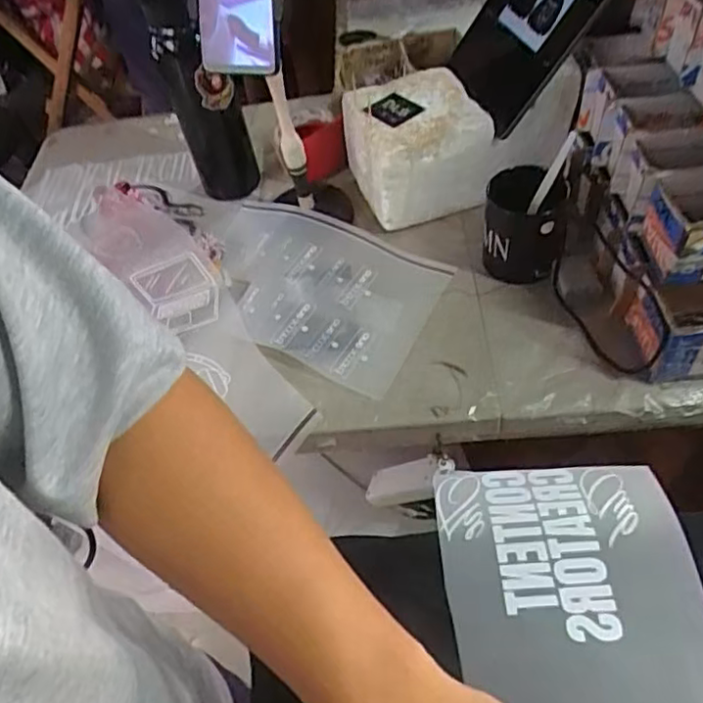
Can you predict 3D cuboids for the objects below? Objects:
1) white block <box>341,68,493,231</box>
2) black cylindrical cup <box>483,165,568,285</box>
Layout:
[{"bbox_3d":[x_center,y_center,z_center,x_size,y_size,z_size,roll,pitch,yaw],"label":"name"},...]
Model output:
[{"bbox_3d":[0.079,-0.235,0.756,0.140,0.107,0.139,-23,54,-11],"label":"white block"},{"bbox_3d":[0.183,-0.134,0.676,0.086,0.091,0.083,8,54,12],"label":"black cylindrical cup"}]

